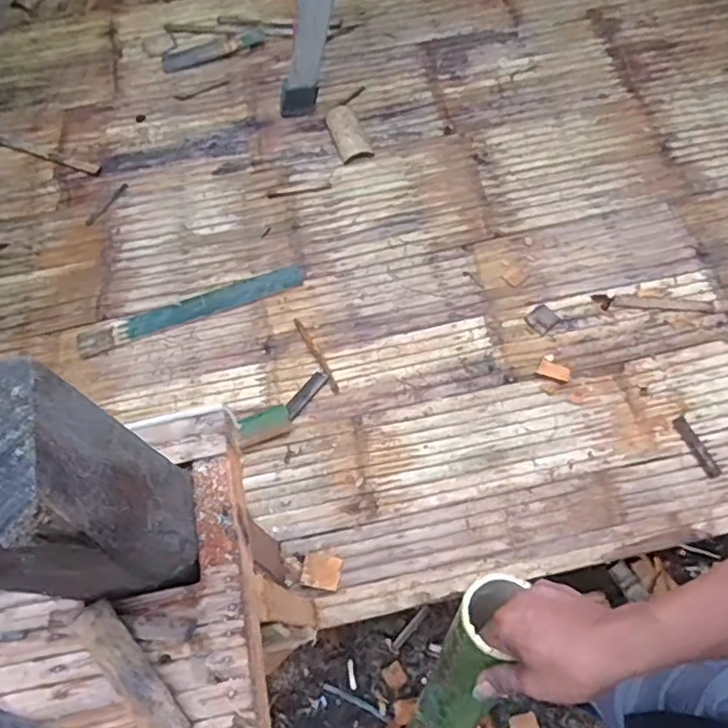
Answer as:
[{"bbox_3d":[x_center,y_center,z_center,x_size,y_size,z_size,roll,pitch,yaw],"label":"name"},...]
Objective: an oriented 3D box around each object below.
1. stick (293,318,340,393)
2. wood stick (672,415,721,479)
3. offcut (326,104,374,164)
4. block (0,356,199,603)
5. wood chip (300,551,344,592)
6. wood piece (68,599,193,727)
[{"bbox_3d":[-0.089,-0.018,1.143,0.016,0.004,0.169,-26,63,-13],"label":"stick"},{"bbox_3d":[0.549,0.137,1.027,0.026,0.004,0.109,-20,65,-5],"label":"wood stick"},{"bbox_3d":[-0.040,-0.533,1.430,0.069,0.020,0.167,-20,65,-5],"label":"offcut"},{"bbox_3d":[-0.208,0.110,0.440,0.103,0.291,0.106,-14,64,-2],"label":"block"},{"bbox_3d":[-0.066,0.321,0.967,0.060,0.004,0.054,7,66,8],"label":"wood chip"},{"bbox_3d":[-0.191,0.251,0.506,0.033,0.010,0.129,-42,74,-16],"label":"wood piece"}]

